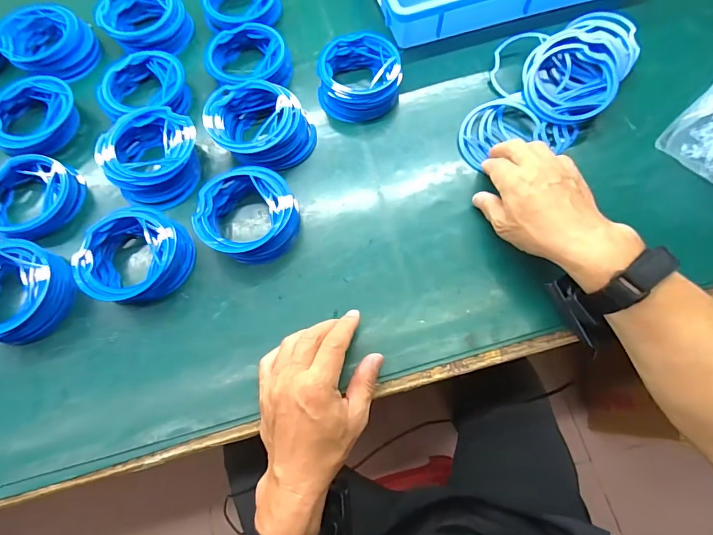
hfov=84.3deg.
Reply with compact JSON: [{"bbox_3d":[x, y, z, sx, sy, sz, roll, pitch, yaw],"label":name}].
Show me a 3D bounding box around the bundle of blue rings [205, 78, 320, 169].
[{"bbox_3d":[-0.114,-0.167,0.458,0.104,0.041,0.110,0,72,0],"label":"bundle of blue rings"}]

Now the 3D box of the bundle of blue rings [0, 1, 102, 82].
[{"bbox_3d":[-0.400,-0.293,0.514,0.102,0.039,0.095,0,72,0],"label":"bundle of blue rings"}]

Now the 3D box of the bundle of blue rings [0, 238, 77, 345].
[{"bbox_3d":[-0.346,0.025,0.394,0.099,0.045,0.097,0,72,0],"label":"bundle of blue rings"}]

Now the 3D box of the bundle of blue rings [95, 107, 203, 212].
[{"bbox_3d":[-0.231,-0.126,0.455,0.101,0.050,0.103,0,72,0],"label":"bundle of blue rings"}]

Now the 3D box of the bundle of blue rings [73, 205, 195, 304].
[{"bbox_3d":[-0.230,-0.012,0.405,0.099,0.036,0.097,0,72,0],"label":"bundle of blue rings"}]

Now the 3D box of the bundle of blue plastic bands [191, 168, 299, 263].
[{"bbox_3d":[-0.114,-0.056,0.424,0.103,0.034,0.098,0,72,0],"label":"bundle of blue plastic bands"}]

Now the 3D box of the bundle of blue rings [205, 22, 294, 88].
[{"bbox_3d":[-0.138,-0.261,0.498,0.095,0.045,0.093,0,72,0],"label":"bundle of blue rings"}]

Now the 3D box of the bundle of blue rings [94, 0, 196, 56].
[{"bbox_3d":[-0.281,-0.326,0.522,0.106,0.042,0.094,22,73,7],"label":"bundle of blue rings"}]

